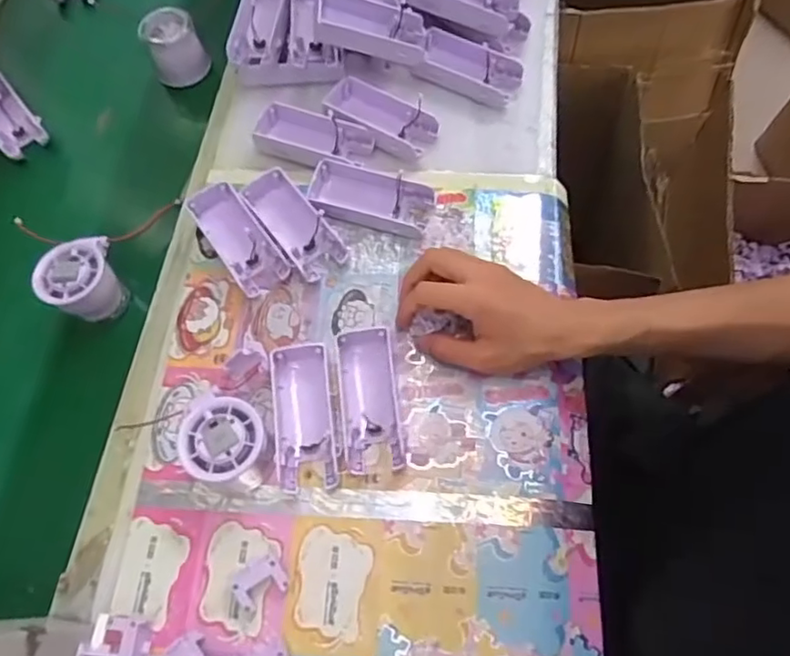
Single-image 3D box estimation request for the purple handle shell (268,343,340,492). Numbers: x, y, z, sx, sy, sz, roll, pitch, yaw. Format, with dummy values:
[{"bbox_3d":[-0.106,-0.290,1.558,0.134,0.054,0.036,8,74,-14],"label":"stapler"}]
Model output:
[{"bbox_3d":[-0.071,0.067,0.461,0.045,0.024,0.109,-7,66,-1],"label":"purple handle shell"}]

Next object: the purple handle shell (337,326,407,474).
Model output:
[{"bbox_3d":[-0.020,0.051,0.467,0.043,0.024,0.114,-7,66,-1],"label":"purple handle shell"}]

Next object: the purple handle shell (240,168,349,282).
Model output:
[{"bbox_3d":[-0.088,-0.091,0.529,0.045,0.025,0.104,-34,69,-13],"label":"purple handle shell"}]

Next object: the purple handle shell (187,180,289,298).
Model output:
[{"bbox_3d":[-0.137,-0.077,0.525,0.042,0.027,0.107,-33,69,-12],"label":"purple handle shell"}]

